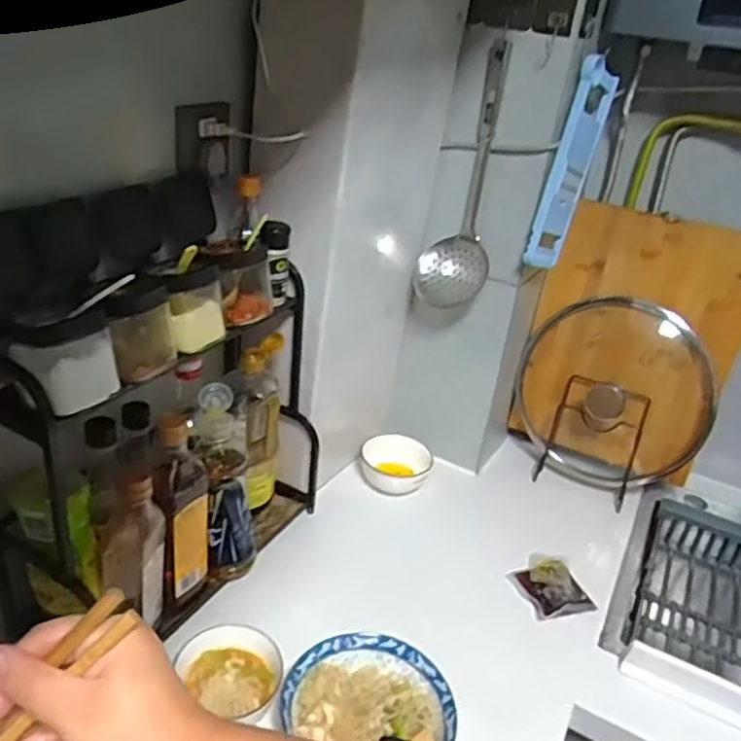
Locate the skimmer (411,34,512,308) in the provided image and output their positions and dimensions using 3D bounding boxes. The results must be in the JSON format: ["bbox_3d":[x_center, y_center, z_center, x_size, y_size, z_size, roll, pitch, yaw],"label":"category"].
[{"bbox_3d":[0.129,-0.260,0.934,0.098,0.338,0.075,8,28,3],"label":"skimmer"}]

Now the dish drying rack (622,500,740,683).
[{"bbox_3d":[0.511,0.351,1.050,0.192,0.133,0.250,20,31,23],"label":"dish drying rack"}]

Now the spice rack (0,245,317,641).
[{"bbox_3d":[-0.230,0.069,0.807,0.166,0.405,0.389,20,31,23],"label":"spice rack"}]

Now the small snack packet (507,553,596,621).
[{"bbox_3d":[0.246,0.297,0.939,0.076,0.026,0.107,-3,30,-17],"label":"small snack packet"}]

